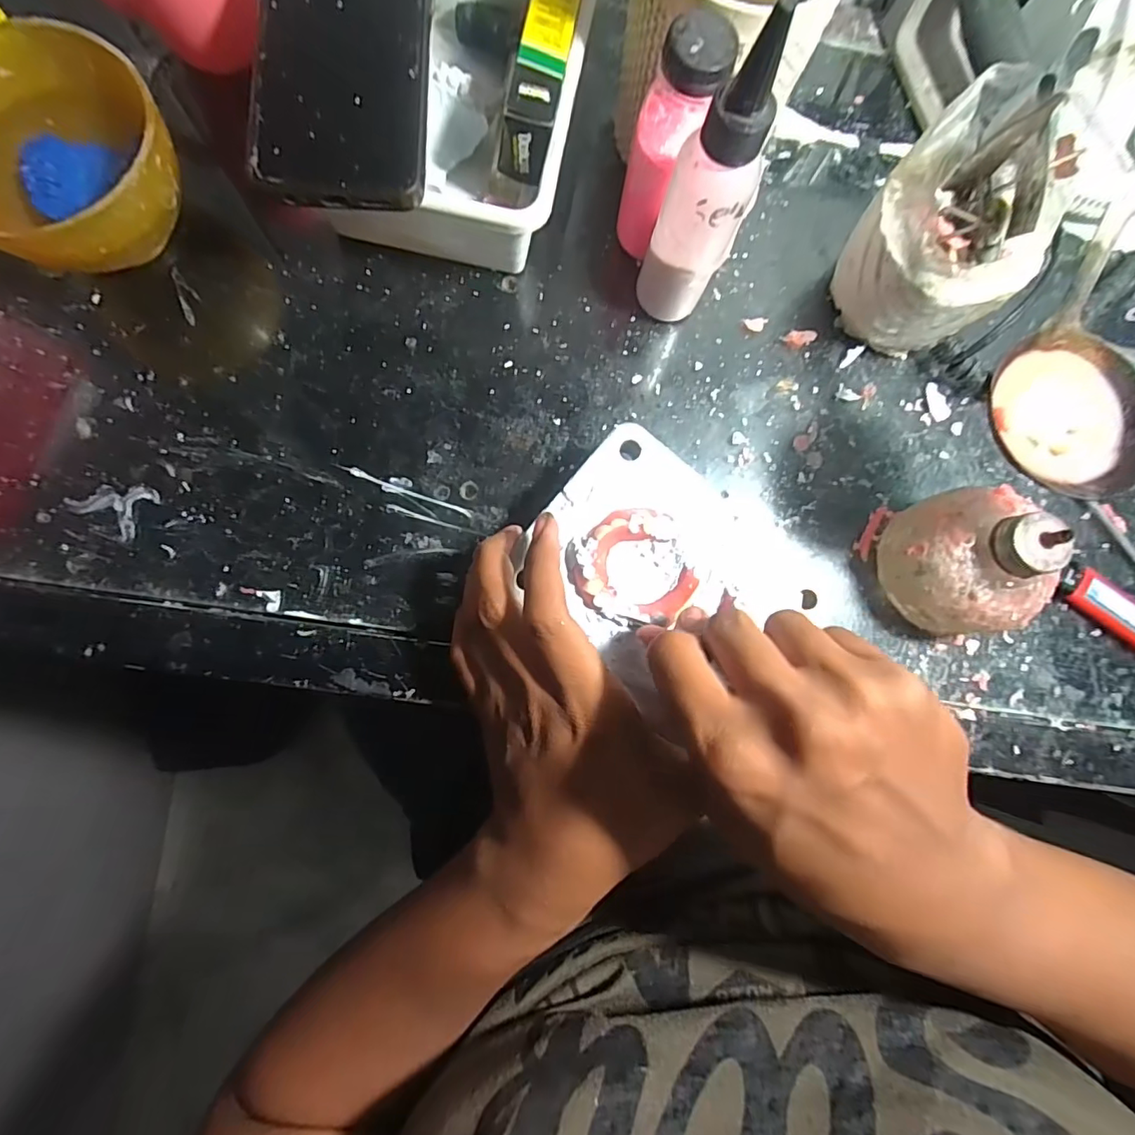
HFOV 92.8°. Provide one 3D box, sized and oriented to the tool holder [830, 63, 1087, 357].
[{"bbox_3d":[0.199,-0.173,0.283,0.084,0.110,0.082,0,83,-4],"label":"tool holder"}]

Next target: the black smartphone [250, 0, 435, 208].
[{"bbox_3d":[-0.104,-0.249,0.255,0.077,0.009,0.162,1,83,-4],"label":"black smartphone"}]

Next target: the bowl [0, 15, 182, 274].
[{"bbox_3d":[-0.252,-0.200,0.278,0.110,0.065,0.106,0,83,-4],"label":"bowl"}]

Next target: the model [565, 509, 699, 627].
[{"bbox_3d":[0.033,0.001,0.263,0.056,0.013,0.057,0,83,-4],"label":"model"}]

